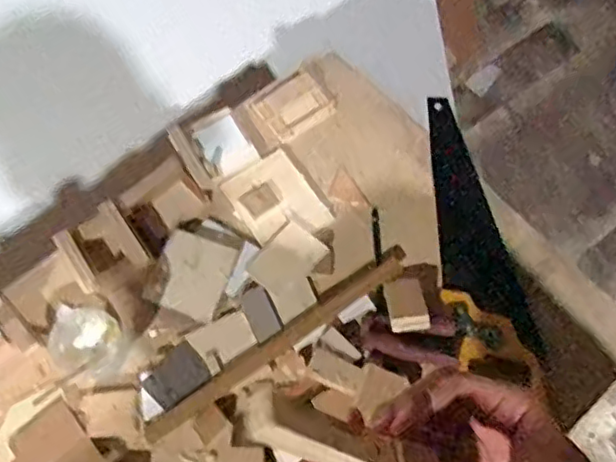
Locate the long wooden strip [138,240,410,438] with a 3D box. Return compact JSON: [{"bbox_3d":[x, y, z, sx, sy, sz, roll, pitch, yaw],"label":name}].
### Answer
[{"bbox_3d":[-0.024,0.118,0.691,0.334,0.022,0.025,-35,71,-13],"label":"long wooden strip"}]

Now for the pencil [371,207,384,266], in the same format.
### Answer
[{"bbox_3d":[0.080,0.006,0.742,0.010,0.004,0.072,-2,67,0],"label":"pencil"}]

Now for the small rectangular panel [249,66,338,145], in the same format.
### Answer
[{"bbox_3d":[-0.016,-0.162,0.820,0.096,0.029,0.074,-36,71,-13],"label":"small rectangular panel"}]

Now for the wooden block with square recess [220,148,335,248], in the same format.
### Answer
[{"bbox_3d":[-0.037,-0.035,0.758,0.091,0.016,0.109,-33,70,-12],"label":"wooden block with square recess"}]

